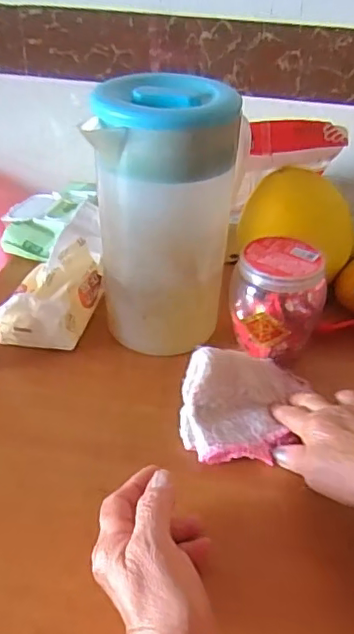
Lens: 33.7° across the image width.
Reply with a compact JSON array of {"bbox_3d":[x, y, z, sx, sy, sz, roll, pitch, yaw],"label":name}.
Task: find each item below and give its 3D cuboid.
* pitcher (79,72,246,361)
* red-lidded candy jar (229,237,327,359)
[{"bbox_3d":[-0.001,-0.102,0.599,0.115,0.253,0.161,21,42,21],"label":"pitcher"},{"bbox_3d":[0.102,-0.018,0.600,0.080,0.096,0.077,-26,45,-33],"label":"red-lidded candy jar"}]

